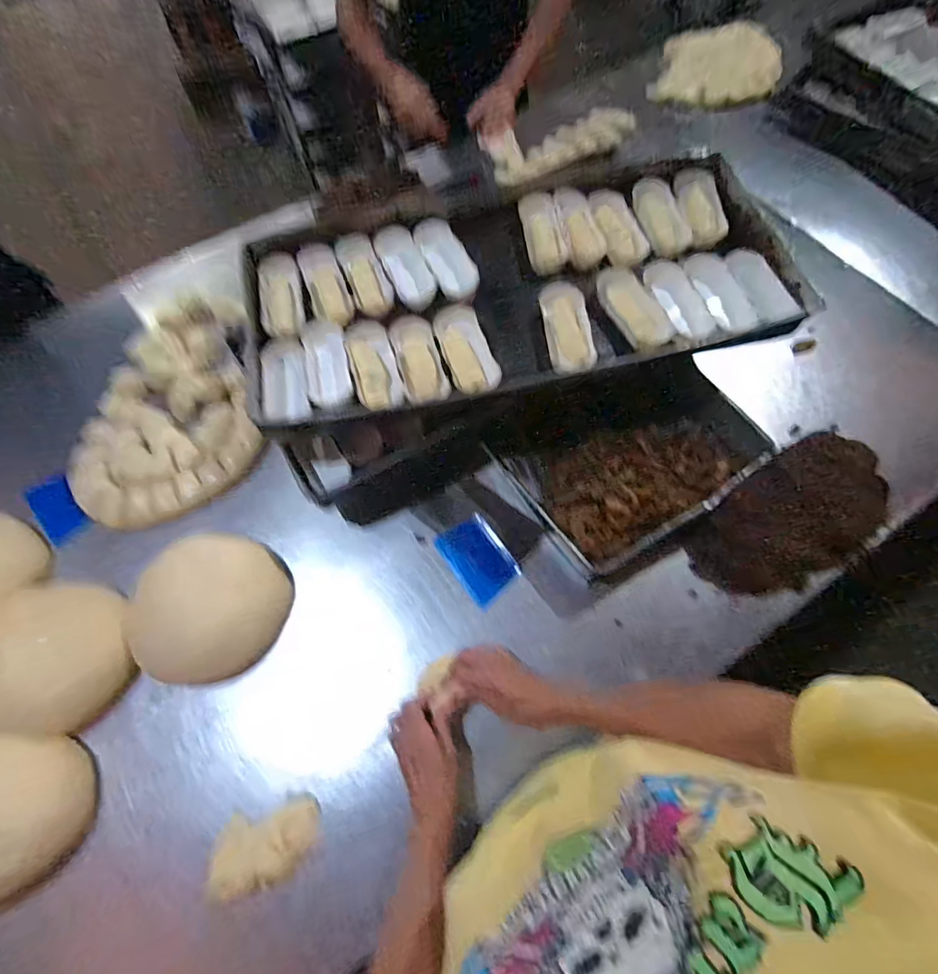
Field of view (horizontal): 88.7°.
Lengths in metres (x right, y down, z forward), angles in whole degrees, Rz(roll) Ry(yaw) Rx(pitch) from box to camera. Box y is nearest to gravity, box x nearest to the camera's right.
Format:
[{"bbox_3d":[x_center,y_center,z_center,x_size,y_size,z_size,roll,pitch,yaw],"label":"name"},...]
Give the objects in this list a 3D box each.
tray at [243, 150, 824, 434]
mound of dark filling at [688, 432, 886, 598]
[{"bbox_3d":[0.066,-0.324,0.746,0.814,0.063,0.393,-10,64,-3],"label":"tray"},{"bbox_3d":[0.472,0.051,0.701,0.292,0.080,0.168,-33,68,-13],"label":"mound of dark filling"}]

